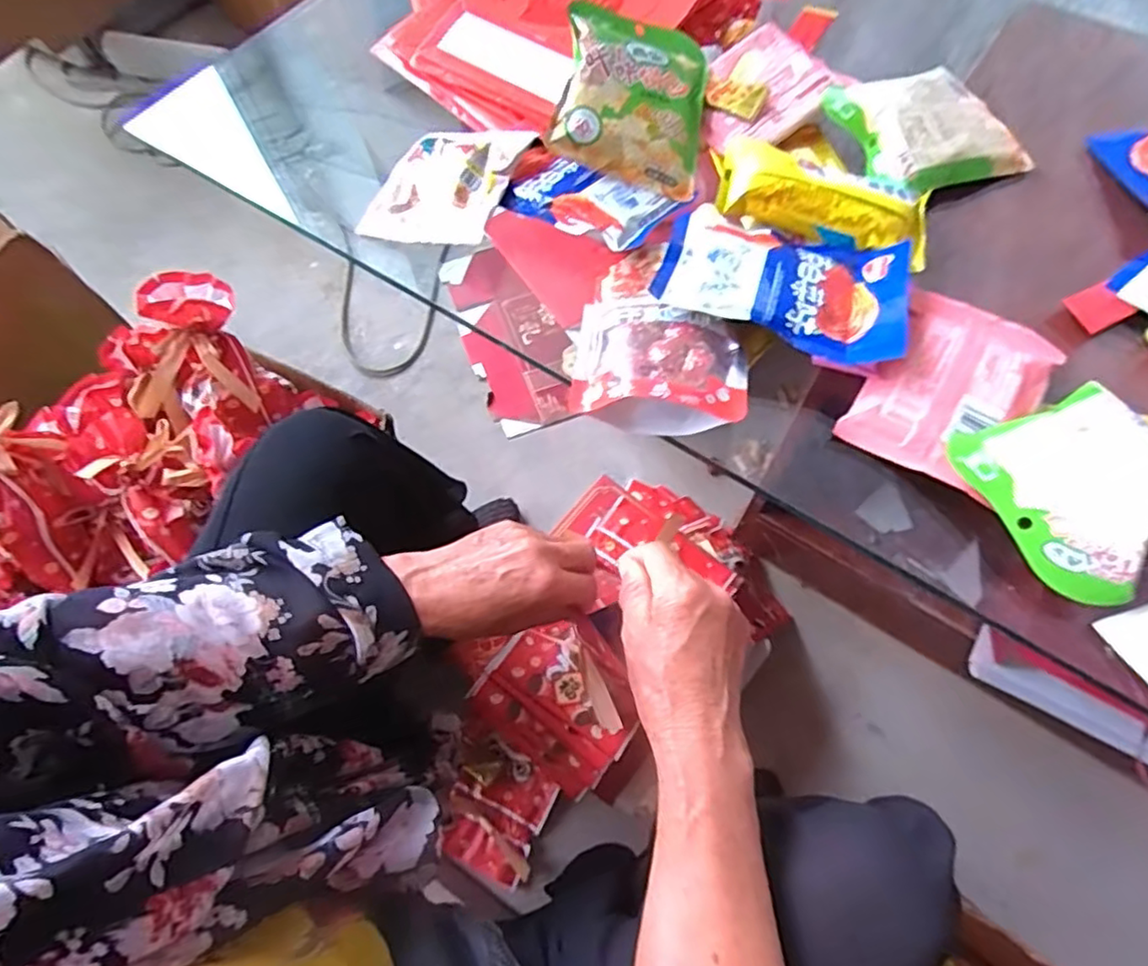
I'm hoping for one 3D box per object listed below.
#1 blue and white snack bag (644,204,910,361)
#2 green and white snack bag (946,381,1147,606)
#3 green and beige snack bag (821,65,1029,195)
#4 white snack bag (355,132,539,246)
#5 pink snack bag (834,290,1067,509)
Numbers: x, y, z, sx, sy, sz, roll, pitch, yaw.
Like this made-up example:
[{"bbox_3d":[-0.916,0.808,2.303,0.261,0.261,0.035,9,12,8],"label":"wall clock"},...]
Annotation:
[{"bbox_3d":[0.150,-0.152,0.463,0.168,0.021,0.115,17,67,10],"label":"blue and white snack bag"},{"bbox_3d":[0.313,-0.002,0.383,0.116,0.046,0.116,-23,66,-8],"label":"green and white snack bag"},{"bbox_3d":[0.298,-0.295,0.536,0.140,0.037,0.119,-18,65,-6],"label":"green and beige snack bag"},{"bbox_3d":[-0.110,-0.254,0.544,0.119,0.017,0.127,14,72,21],"label":"white snack bag"},{"bbox_3d":[0.259,-0.066,0.441,0.100,0.020,0.142,31,70,16],"label":"pink snack bag"}]

